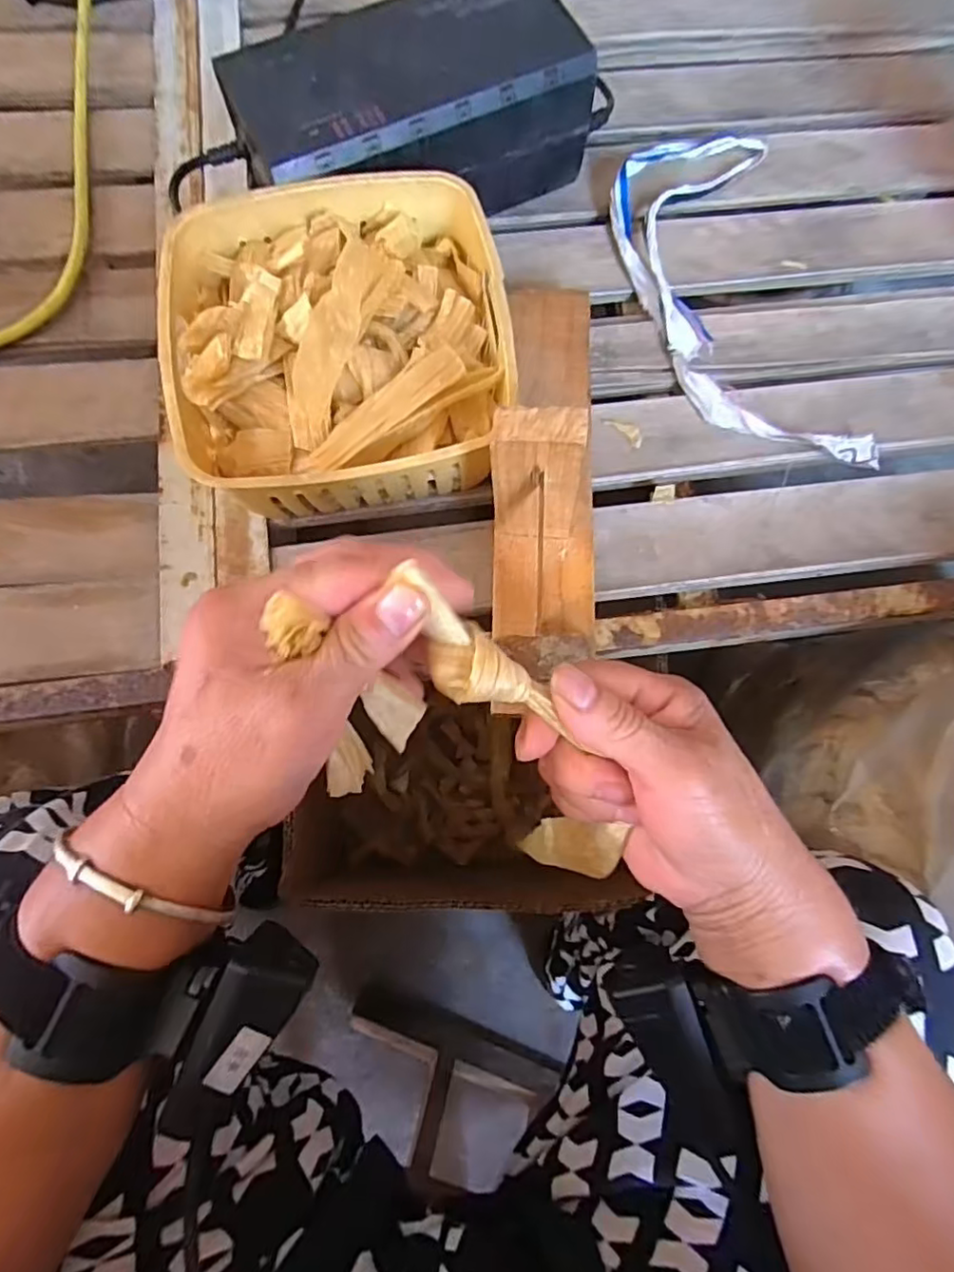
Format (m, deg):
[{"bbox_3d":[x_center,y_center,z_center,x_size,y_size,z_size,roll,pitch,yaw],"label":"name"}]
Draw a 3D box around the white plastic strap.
[{"bbox_3d":[0.172,-0.237,0.427,0.123,0.016,0.281,-8,76,-4],"label":"white plastic strap"}]

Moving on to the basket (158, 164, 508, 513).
[{"bbox_3d":[-0.079,-0.164,0.372,0.181,0.085,0.184,-6,76,-6],"label":"basket"}]

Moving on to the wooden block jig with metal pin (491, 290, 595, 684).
[{"bbox_3d":[0.040,-0.114,0.339,0.061,0.119,0.241,2,76,-1],"label":"wooden block jig with metal pin"}]

